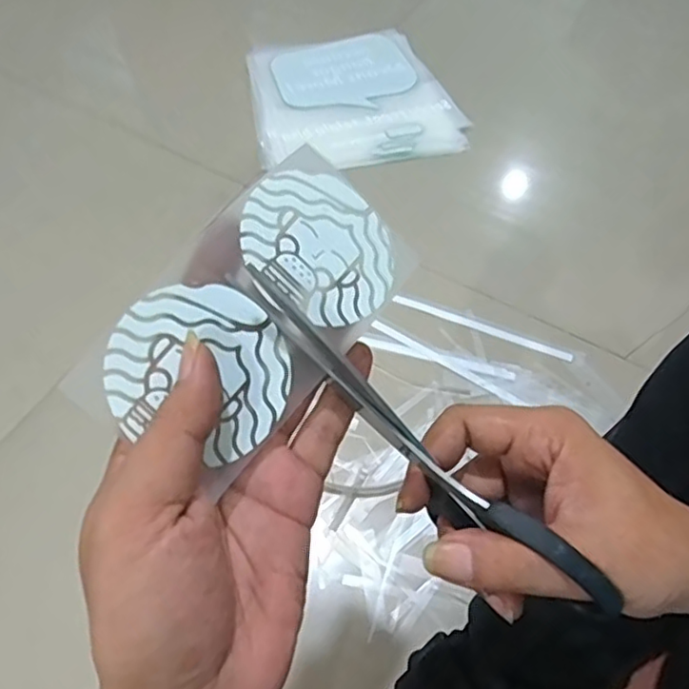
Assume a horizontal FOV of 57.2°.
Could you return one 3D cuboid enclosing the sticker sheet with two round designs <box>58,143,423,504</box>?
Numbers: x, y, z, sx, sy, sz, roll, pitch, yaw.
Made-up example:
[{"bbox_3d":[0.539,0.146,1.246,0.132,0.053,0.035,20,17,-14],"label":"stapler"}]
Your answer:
[{"bbox_3d":[-0.032,-0.014,0.249,0.071,0.010,0.138,44,70,-11],"label":"sticker sheet with two round designs"}]

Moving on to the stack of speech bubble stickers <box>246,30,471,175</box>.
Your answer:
[{"bbox_3d":[0.007,-0.360,0.922,0.280,0.027,0.256,-12,59,-8],"label":"stack of speech bubble stickers"}]

